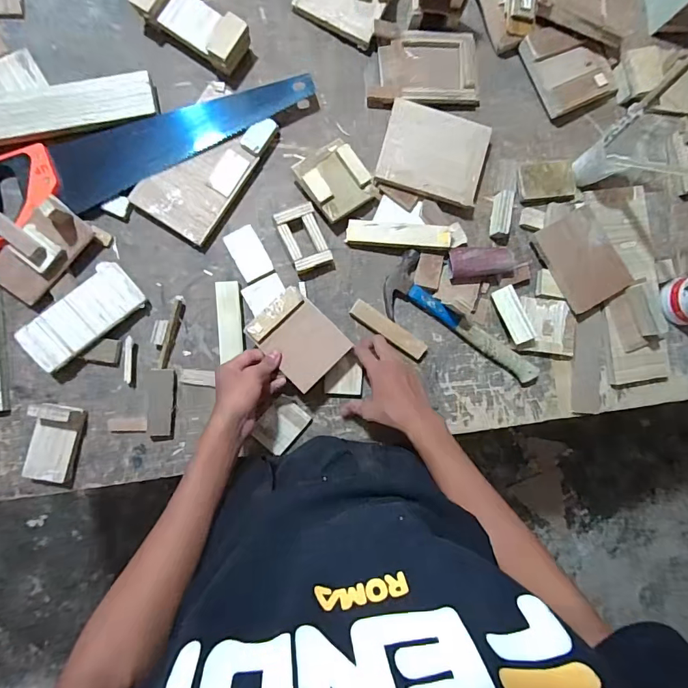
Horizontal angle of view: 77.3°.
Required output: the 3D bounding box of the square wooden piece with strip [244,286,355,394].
[{"bbox_3d":[-0.063,-0.007,0.610,0.098,0.007,0.123,-45,94,-7],"label":"square wooden piece with strip"}]

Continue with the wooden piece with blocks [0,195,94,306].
[{"bbox_3d":[-0.421,-0.133,0.578,0.081,0.065,0.137,39,83,-4],"label":"wooden piece with blocks"}]

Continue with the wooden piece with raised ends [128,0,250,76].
[{"bbox_3d":[-0.215,-0.467,0.625,0.161,0.047,0.083,30,84,-5],"label":"wooden piece with raised ends"}]

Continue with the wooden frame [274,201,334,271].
[{"bbox_3d":[-0.059,-0.158,0.645,0.062,0.025,0.092,-24,91,-8],"label":"wooden frame"}]

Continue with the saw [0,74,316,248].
[{"bbox_3d":[-0.283,-0.274,0.623,0.511,0.023,0.109,-21,90,-8],"label":"saw"}]

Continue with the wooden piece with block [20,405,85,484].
[{"bbox_3d":[-0.403,0.136,0.596,0.061,0.042,0.108,14,86,-7],"label":"wooden piece with block"}]

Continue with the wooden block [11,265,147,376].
[{"bbox_3d":[-0.366,-0.037,0.607,0.163,0.029,0.073,-41,93,-7],"label":"wooden block"}]

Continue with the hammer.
[{"bbox_3d":[0.191,-0.032,0.679,0.277,0.026,0.095,31,84,-5],"label":"hammer"}]

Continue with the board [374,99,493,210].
[{"bbox_3d":[0.141,-0.296,0.667,0.158,0.009,0.134,14,85,-2],"label":"board"}]

